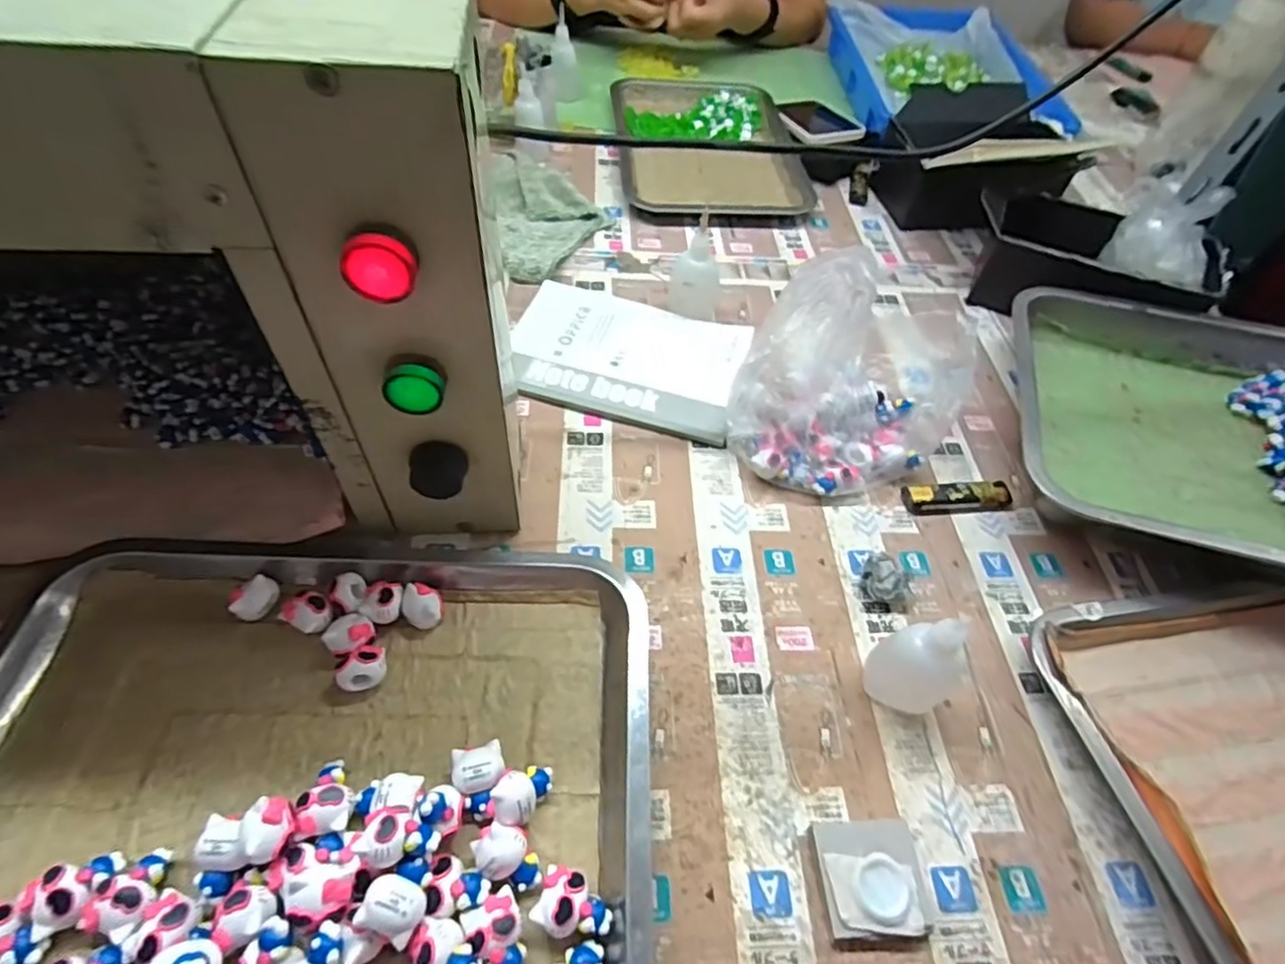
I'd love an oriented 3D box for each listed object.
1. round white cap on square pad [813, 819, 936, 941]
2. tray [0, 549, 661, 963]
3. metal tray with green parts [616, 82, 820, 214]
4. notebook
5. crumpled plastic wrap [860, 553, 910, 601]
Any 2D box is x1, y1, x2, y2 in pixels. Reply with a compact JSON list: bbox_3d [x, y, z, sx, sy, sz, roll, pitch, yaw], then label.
[{"bbox_3d":[0.114,0.197,0.318,0.050,0.015,0.049,0,54,-5],"label":"round white cap on square pad"},{"bbox_3d":[-0.171,0.147,0.316,0.351,0.035,0.268,1,54,-5],"label":"tray"},{"bbox_3d":[0.074,-0.416,0.769,0.204,0.020,0.294,-2,54,-7],"label":"metal tray with green parts"},{"bbox_3d":[-0.014,-0.108,0.545,0.191,0.008,0.139,14,54,5],"label":"notebook"},{"bbox_3d":[0.161,0.066,0.428,0.027,0.018,0.031,-1,54,-6],"label":"crumpled plastic wrap"}]

